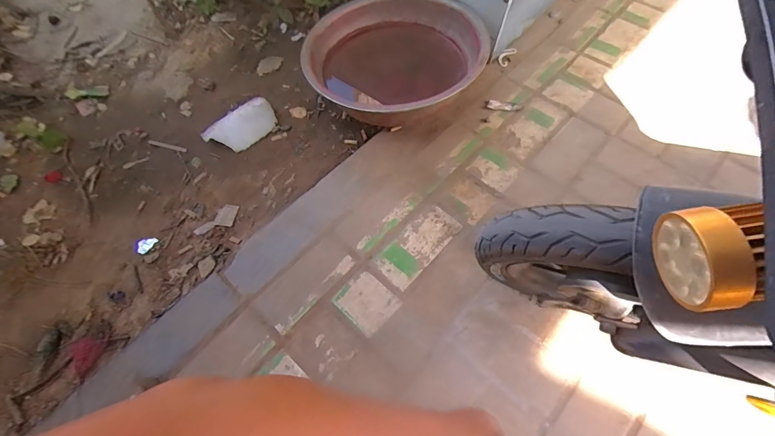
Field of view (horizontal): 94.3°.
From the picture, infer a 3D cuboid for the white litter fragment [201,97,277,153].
[{"bbox_3d":[-0.349,-0.222,0.872,0.106,0.039,0.167,37,70,18],"label":"white litter fragment"}]

